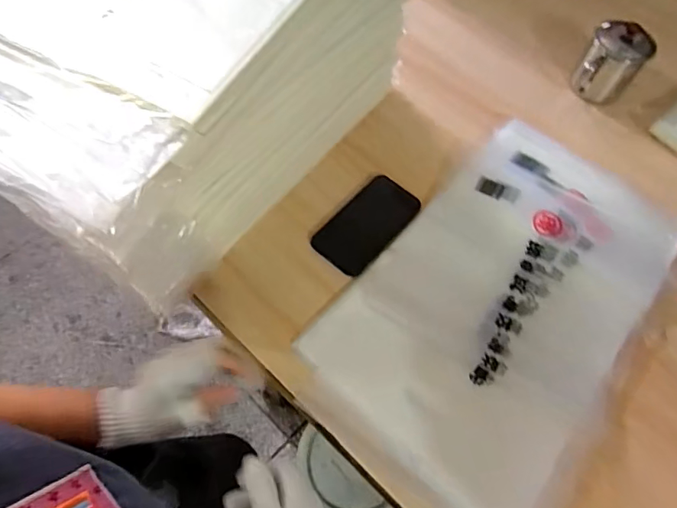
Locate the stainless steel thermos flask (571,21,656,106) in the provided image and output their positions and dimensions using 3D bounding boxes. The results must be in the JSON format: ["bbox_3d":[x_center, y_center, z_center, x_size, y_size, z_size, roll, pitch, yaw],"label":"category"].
[{"bbox_3d":[0.415,-0.291,0.751,0.082,0.091,0.078,2,62,-3],"label":"stainless steel thermos flask"}]

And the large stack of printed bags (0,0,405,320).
[{"bbox_3d":[-0.160,-0.203,0.534,0.278,0.245,0.450,32,64,12],"label":"large stack of printed bags"}]

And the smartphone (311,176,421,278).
[{"bbox_3d":[0.040,-0.039,0.652,0.079,0.007,0.146,39,66,16],"label":"smartphone"}]

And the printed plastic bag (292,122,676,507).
[{"bbox_3d":[0.209,0.049,0.601,0.301,0.015,0.493,38,68,14],"label":"printed plastic bag"}]

